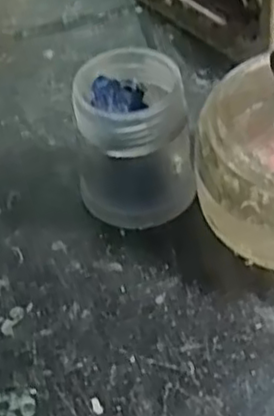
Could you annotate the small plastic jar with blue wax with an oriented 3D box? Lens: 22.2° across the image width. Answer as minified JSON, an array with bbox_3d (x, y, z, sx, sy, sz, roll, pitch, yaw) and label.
[{"bbox_3d":[-0.001,-0.024,0.250,0.040,0.051,0.039,-3,50,3],"label":"small plastic jar with blue wax"}]

